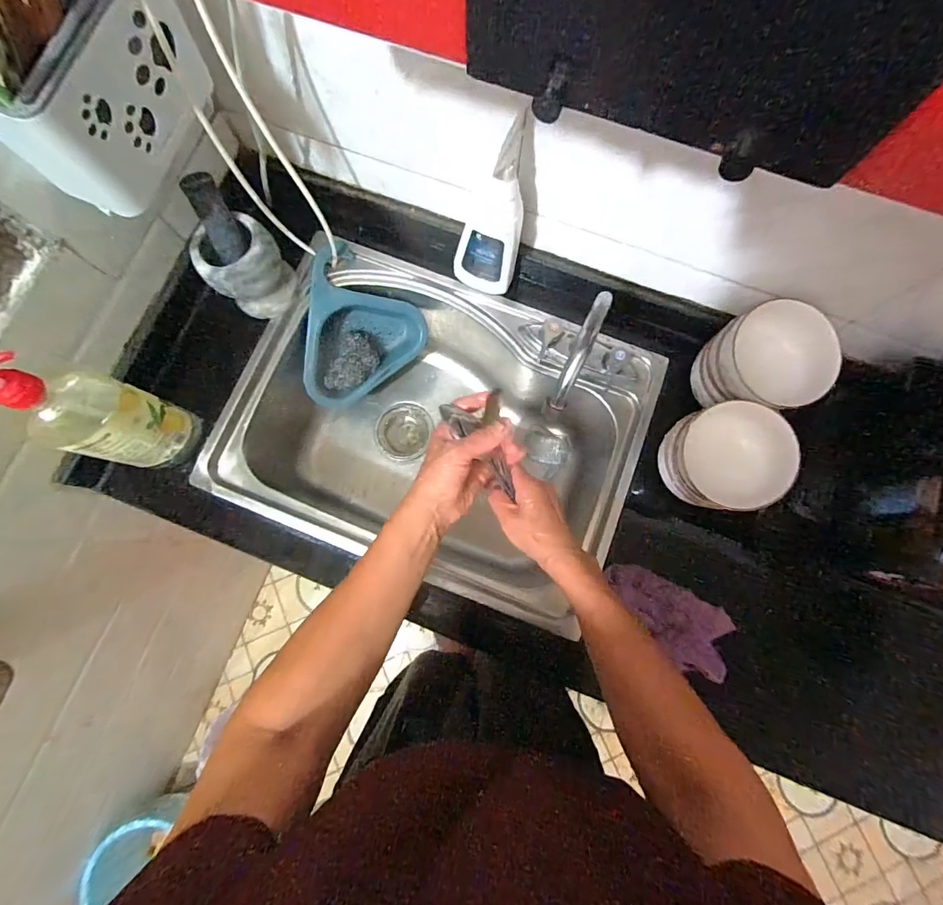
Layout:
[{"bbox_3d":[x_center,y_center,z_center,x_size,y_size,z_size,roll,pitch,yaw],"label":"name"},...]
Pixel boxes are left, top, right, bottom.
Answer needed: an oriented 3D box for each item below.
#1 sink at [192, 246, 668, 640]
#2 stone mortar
[{"bbox_3d":[-0.043,-0.027,0.752,0.561,0.260,0.435,22,80,4],"label":"sink"},{"bbox_3d":[-0.316,-0.258,0.623,0.108,0.097,0.098,-29,81,-5],"label":"stone mortar"}]

